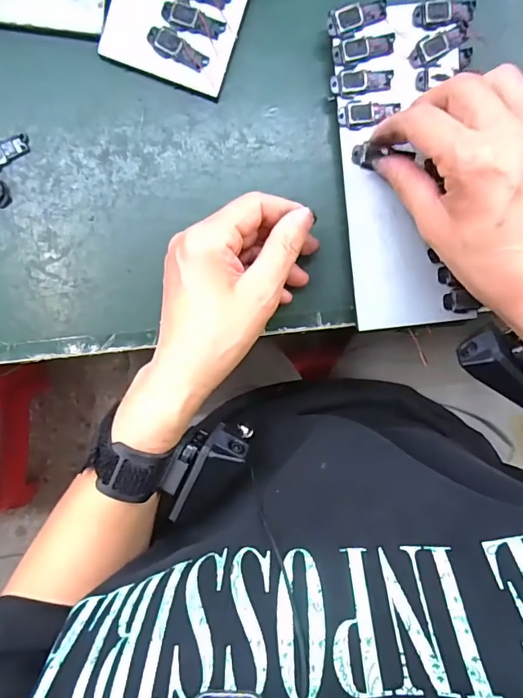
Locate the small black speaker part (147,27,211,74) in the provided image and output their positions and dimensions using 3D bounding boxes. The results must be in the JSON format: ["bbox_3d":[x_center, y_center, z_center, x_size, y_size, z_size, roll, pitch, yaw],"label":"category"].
[{"bbox_3d":[-0.054,-0.193,0.299,0.040,0.004,0.014,28,94,-5],"label":"small black speaker part"}]

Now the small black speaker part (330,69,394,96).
[{"bbox_3d":[0.064,-0.170,0.295,0.039,0.004,0.015,1,101,-3],"label":"small black speaker part"}]

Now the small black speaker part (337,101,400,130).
[{"bbox_3d":[0.069,-0.151,0.298,0.039,0.004,0.016,-7,97,-2],"label":"small black speaker part"}]

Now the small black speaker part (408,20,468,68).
[{"bbox_3d":[0.113,-0.194,0.294,0.040,0.004,0.015,-29,97,1],"label":"small black speaker part"}]

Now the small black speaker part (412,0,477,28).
[{"bbox_3d":[0.116,-0.211,0.291,0.040,0.005,0.015,-6,96,-2],"label":"small black speaker part"}]

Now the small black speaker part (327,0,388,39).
[{"bbox_3d":[0.061,-0.206,0.289,0.039,0.005,0.016,-17,103,-5],"label":"small black speaker part"}]

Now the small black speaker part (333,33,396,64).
[{"bbox_3d":[0.065,-0.190,0.293,0.039,0.004,0.012,-11,105,-3],"label":"small black speaker part"}]

